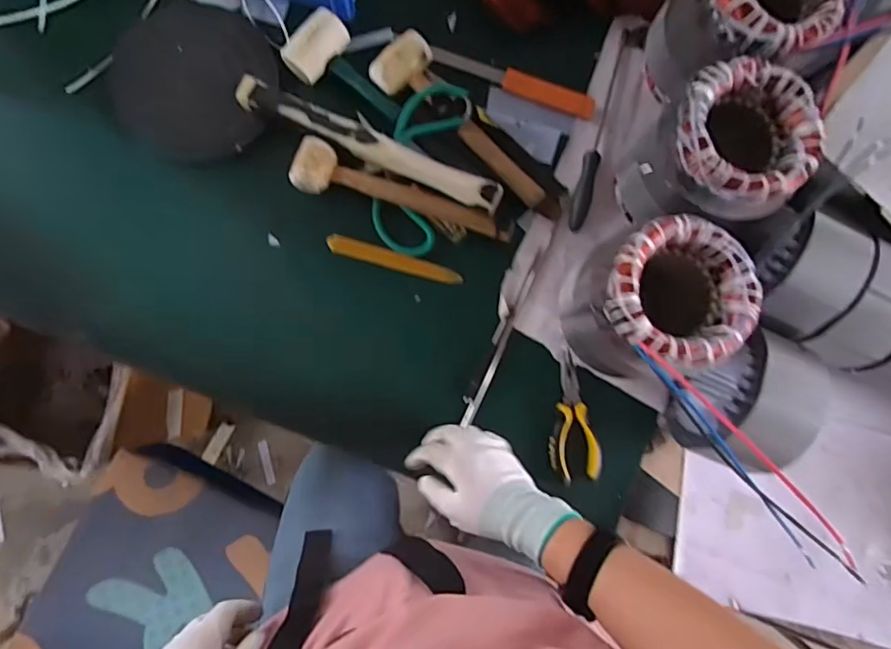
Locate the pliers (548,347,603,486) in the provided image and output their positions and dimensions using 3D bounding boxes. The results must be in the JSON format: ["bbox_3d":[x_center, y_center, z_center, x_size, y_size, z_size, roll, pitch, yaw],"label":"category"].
[{"bbox_3d":[0.144,0.110,0.622,0.057,0.013,0.149,-12,87,-4],"label":"pliers"}]

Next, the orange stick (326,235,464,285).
[{"bbox_3d":[-0.061,-0.078,0.635,0.165,0.008,0.023,16,85,-2],"label":"orange stick"}]

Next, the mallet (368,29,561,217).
[{"bbox_3d":[0.029,-0.230,0.634,0.069,0.037,0.284,-45,89,-6],"label":"mallet"}]

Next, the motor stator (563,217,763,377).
[{"bbox_3d":[0.210,-0.027,0.541,0.144,0.139,0.134,0,86,-4],"label":"motor stator"}]

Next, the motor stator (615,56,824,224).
[{"bbox_3d":[0.287,-0.185,0.575,0.146,0.153,0.146,5,85,-3],"label":"motor stator"}]

